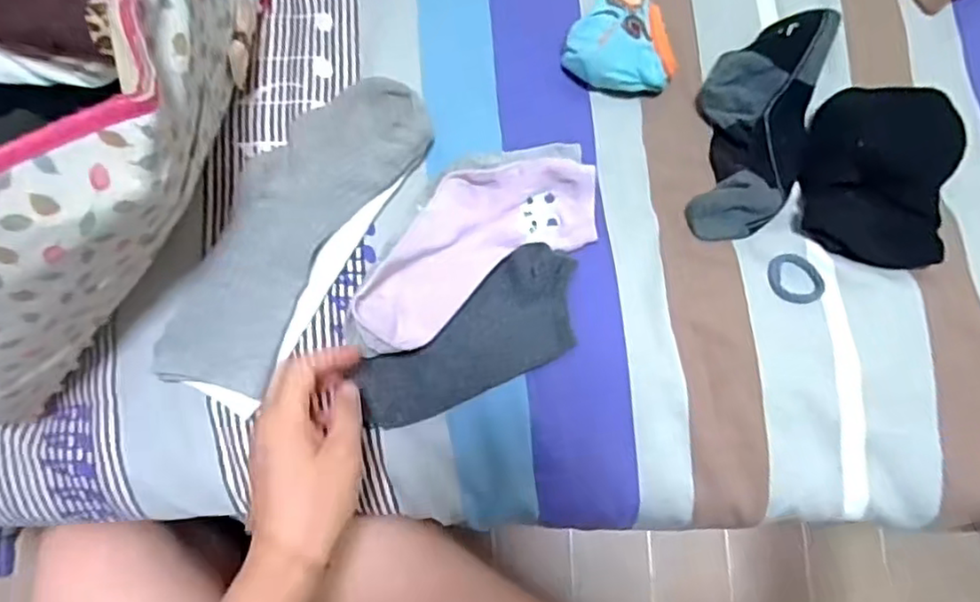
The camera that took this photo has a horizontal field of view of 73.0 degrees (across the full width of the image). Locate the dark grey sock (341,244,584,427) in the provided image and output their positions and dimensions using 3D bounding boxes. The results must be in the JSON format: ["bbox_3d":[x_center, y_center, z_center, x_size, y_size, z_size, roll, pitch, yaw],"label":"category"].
[{"bbox_3d":[-0.008,0.030,0.463,0.170,0.026,0.073,-34,80,-8],"label":"dark grey sock"}]

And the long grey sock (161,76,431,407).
[{"bbox_3d":[-0.142,-0.053,0.466,0.095,0.028,0.246,30,78,5],"label":"long grey sock"}]

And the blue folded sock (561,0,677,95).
[{"bbox_3d":[0.104,-0.194,0.514,0.071,0.044,0.076,-43,82,-10],"label":"blue folded sock"}]

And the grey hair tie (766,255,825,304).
[{"bbox_3d":[0.224,-0.016,0.482,0.042,0.005,0.036,7,77,0],"label":"grey hair tie"}]

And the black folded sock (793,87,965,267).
[{"bbox_3d":[0.287,-0.091,0.485,0.097,0.033,0.129,14,77,2],"label":"black folded sock"}]

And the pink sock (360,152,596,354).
[{"bbox_3d":[-0.013,-0.043,0.468,0.182,0.036,0.085,-32,80,-8],"label":"pink sock"}]

